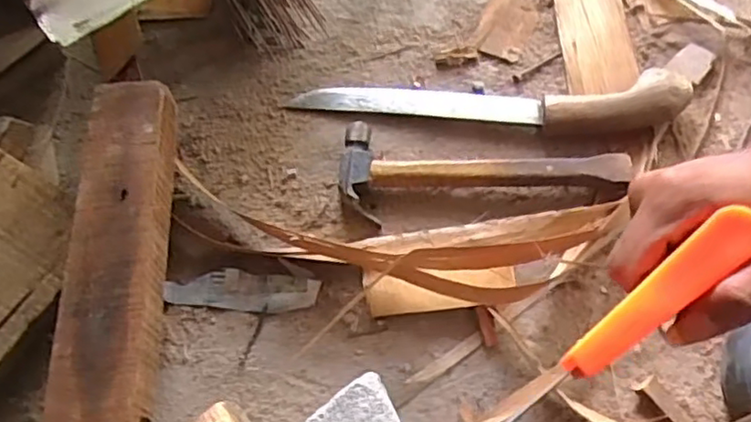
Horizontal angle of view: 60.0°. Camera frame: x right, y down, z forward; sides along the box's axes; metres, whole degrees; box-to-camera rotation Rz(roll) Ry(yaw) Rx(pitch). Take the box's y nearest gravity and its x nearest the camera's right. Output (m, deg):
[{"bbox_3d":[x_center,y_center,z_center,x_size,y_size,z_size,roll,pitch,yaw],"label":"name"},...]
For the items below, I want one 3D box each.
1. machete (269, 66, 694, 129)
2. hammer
[{"bbox_3d":[0.099,-0.100,0.595,0.355,0.030,0.050,1,63,4],"label":"machete"},{"bbox_3d":[0.092,-0.042,0.565,0.241,0.028,0.086,-3,63,2],"label":"hammer"}]

